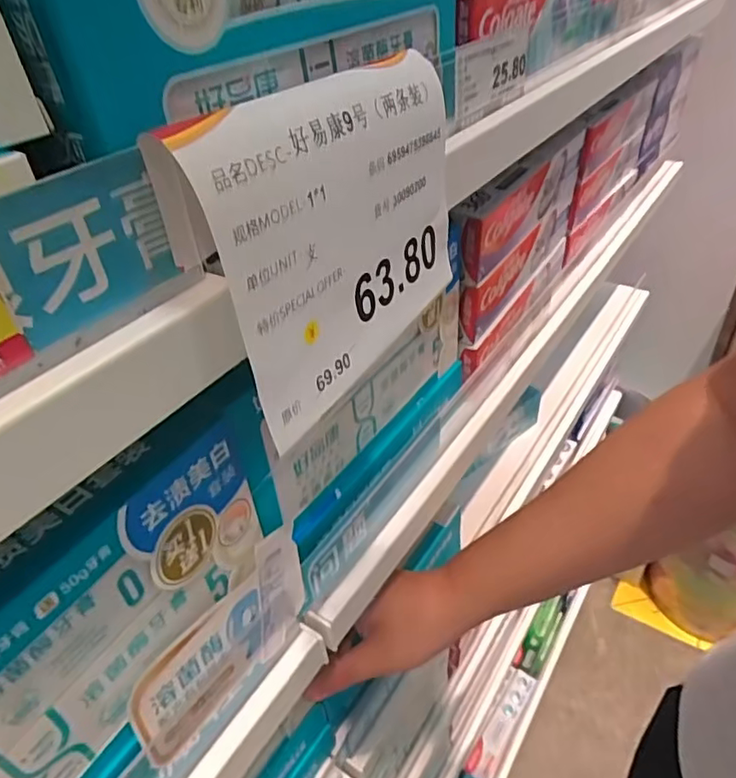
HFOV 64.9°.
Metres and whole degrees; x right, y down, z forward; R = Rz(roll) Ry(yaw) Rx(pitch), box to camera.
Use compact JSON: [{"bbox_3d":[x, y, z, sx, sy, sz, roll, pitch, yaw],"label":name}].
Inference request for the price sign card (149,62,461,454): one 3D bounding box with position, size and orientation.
[{"bbox_3d":[-0.006,-0.063,0.226,0.020,0.101,0.141,19,44,28],"label":"price sign card"}]

